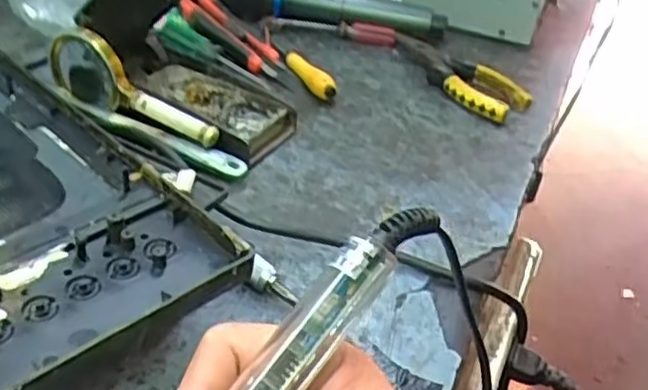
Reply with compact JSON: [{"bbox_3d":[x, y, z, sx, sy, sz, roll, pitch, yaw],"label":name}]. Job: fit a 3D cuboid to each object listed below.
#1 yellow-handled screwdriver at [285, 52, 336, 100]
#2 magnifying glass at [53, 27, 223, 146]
[{"bbox_3d":[-0.012,-0.106,0.621,0.017,0.013,0.072,-14,40,-25],"label":"yellow-handled screwdriver"},{"bbox_3d":[-0.138,-0.073,0.509,0.147,0.061,0.012,22,39,21],"label":"magnifying glass"}]

